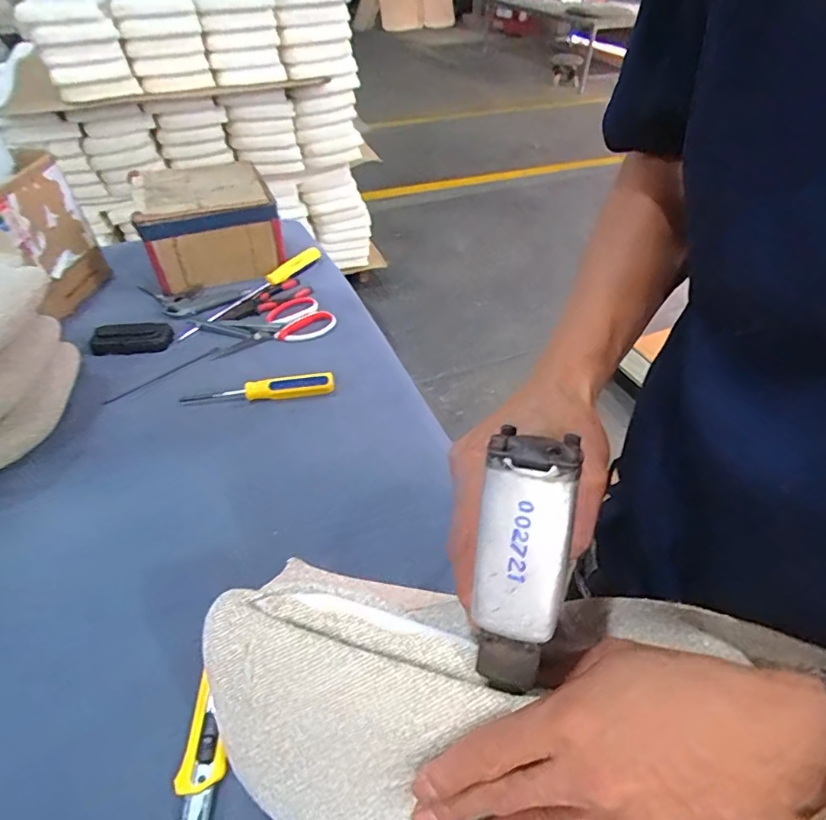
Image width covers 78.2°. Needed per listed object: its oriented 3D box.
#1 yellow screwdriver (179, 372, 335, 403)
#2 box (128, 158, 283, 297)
[{"bbox_3d":[-0.200,-0.028,0.661,0.191,0.026,0.023,-5,45,-2],"label":"yellow screwdriver"},{"bbox_3d":[-0.346,-0.312,0.868,0.203,0.139,0.165,-21,48,-17],"label":"box"}]

